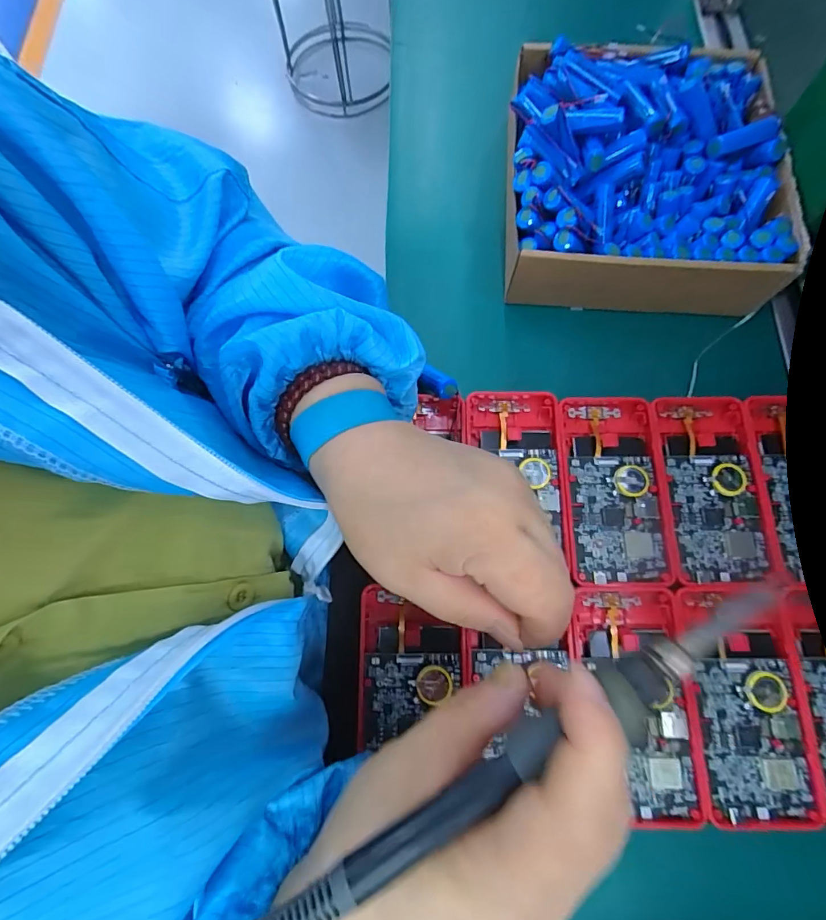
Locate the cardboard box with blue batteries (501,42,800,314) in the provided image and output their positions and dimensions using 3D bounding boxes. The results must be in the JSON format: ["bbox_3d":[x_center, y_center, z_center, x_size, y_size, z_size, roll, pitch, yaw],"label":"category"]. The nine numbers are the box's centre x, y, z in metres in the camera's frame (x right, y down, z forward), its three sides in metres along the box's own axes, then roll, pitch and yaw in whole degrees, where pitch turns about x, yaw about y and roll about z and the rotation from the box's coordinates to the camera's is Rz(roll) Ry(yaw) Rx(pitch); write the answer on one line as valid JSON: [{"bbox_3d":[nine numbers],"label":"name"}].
[{"bbox_3d":[0.168,-0.218,0.341,0.189,0.068,0.200,7,74,3],"label":"cardboard box with blue batteries"}]

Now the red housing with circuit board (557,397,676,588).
[{"bbox_3d":[0.130,0.018,0.294,0.063,0.008,0.122,0,74,1],"label":"red housing with circuit board"}]

